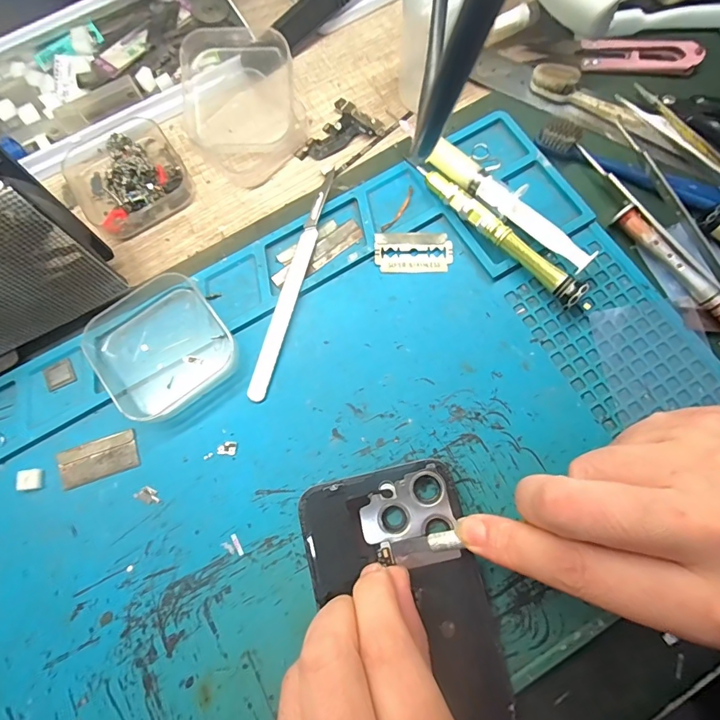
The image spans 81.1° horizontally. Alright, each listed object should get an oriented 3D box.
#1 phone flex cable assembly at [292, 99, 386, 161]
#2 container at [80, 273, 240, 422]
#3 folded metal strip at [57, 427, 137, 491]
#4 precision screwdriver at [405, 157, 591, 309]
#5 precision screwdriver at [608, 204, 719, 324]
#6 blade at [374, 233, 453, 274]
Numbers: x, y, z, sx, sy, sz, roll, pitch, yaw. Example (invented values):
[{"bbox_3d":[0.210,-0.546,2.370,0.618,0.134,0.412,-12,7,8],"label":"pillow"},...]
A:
[{"bbox_3d":[-0.012,-0.136,0.259,0.034,0.004,0.047,38,81,9],"label":"phone flex cable assembly"},{"bbox_3d":[-0.104,-0.008,0.216,0.063,0.017,0.067,-38,79,-7],"label":"container"},{"bbox_3d":[-0.131,0.049,0.209,0.038,0.004,0.019,-19,77,-3],"label":"folded metal strip"},{"bbox_3d":[0.072,-0.071,0.226,0.016,0.017,0.115,-42,79,-8],"label":"precision screwdriver"},{"bbox_3d":[0.175,-0.039,0.217,0.012,0.010,0.110,-36,78,-6],"label":"precision screwdriver"},{"bbox_3d":[0.030,-0.059,0.232,0.042,0.004,0.023,-1,86,-1],"label":"blade"}]

